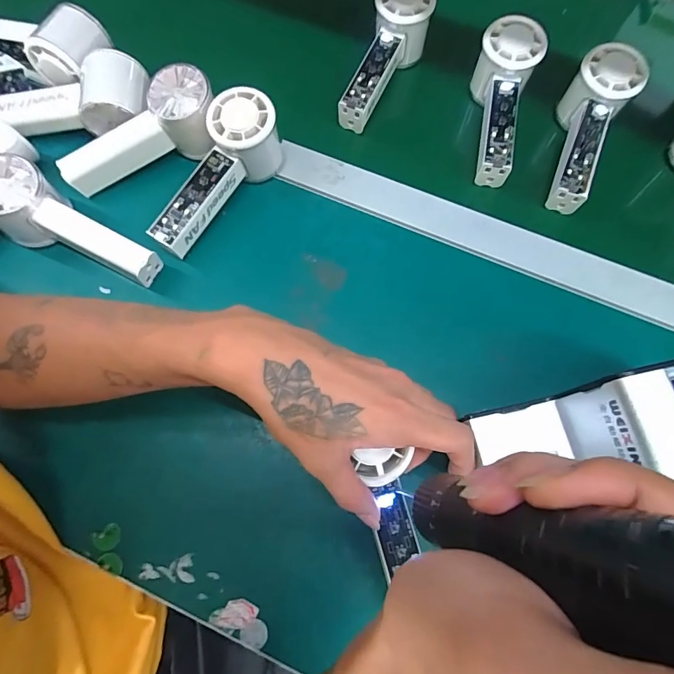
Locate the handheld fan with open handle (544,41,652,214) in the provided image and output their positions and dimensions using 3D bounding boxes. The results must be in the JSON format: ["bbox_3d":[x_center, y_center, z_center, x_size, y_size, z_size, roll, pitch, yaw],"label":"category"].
[{"bbox_3d":[0.228,-0.190,0.388,0.052,0.059,0.138,24,74,6],"label":"handheld fan with open handle"}]

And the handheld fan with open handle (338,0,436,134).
[{"bbox_3d":[0.047,-0.276,0.424,0.052,0.054,0.151,25,87,6],"label":"handheld fan with open handle"}]

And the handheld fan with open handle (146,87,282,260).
[{"bbox_3d":[-0.101,-0.135,0.376,0.059,0.063,0.147,34,88,9],"label":"handheld fan with open handle"}]

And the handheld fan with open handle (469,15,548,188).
[{"bbox_3d":[0.151,-0.223,0.398,0.052,0.052,0.148,15,73,3],"label":"handheld fan with open handle"}]

